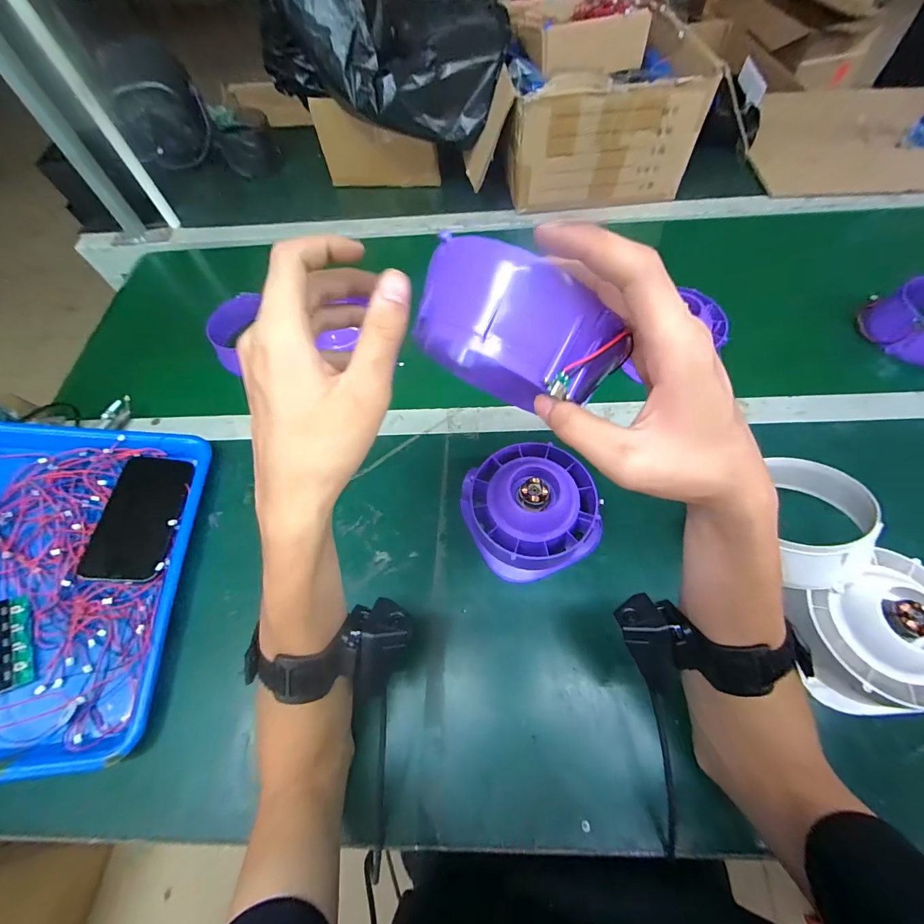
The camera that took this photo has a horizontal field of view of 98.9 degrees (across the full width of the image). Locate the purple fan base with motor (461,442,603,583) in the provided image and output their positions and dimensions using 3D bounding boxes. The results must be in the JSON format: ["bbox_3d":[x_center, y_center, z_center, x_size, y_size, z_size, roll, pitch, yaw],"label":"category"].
[{"bbox_3d":[0.070,0.047,0.414,0.122,0.080,0.129,-2,61,3],"label":"purple fan base with motor"}]

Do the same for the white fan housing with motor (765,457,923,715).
[{"bbox_3d":[0.356,0.099,0.365,0.118,0.076,0.219,-10,61,-2],"label":"white fan housing with motor"}]

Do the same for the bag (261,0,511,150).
[{"bbox_3d":[-0.140,-0.615,0.619,0.373,0.218,0.169,19,62,-13],"label":"bag"}]

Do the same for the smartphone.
[{"bbox_3d":[-0.359,0.061,0.440,0.076,0.015,0.138,9,69,-15],"label":"smartphone"}]

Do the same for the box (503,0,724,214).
[{"bbox_3d":[0.234,-0.654,0.713,0.301,0.178,0.353,-1,61,3],"label":"box"}]

